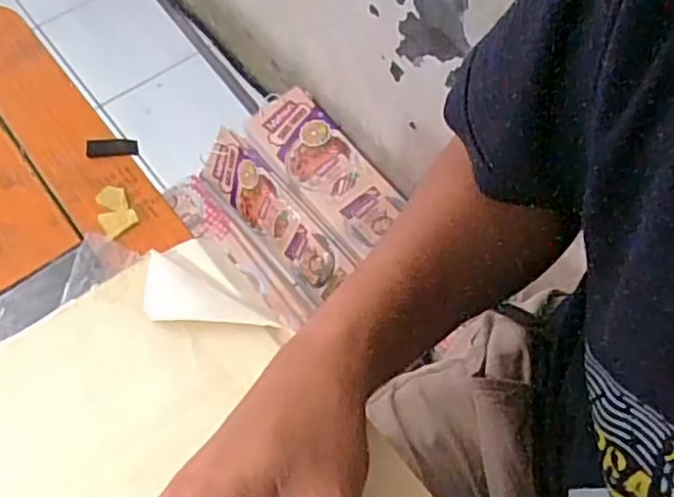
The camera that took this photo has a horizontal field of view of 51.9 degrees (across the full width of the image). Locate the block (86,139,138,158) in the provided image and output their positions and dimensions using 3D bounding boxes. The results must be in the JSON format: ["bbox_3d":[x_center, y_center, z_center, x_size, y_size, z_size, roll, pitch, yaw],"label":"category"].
[{"bbox_3d":[-0.136,-0.060,0.418,0.030,0.008,0.009,-5,62,-1],"label":"block"}]

